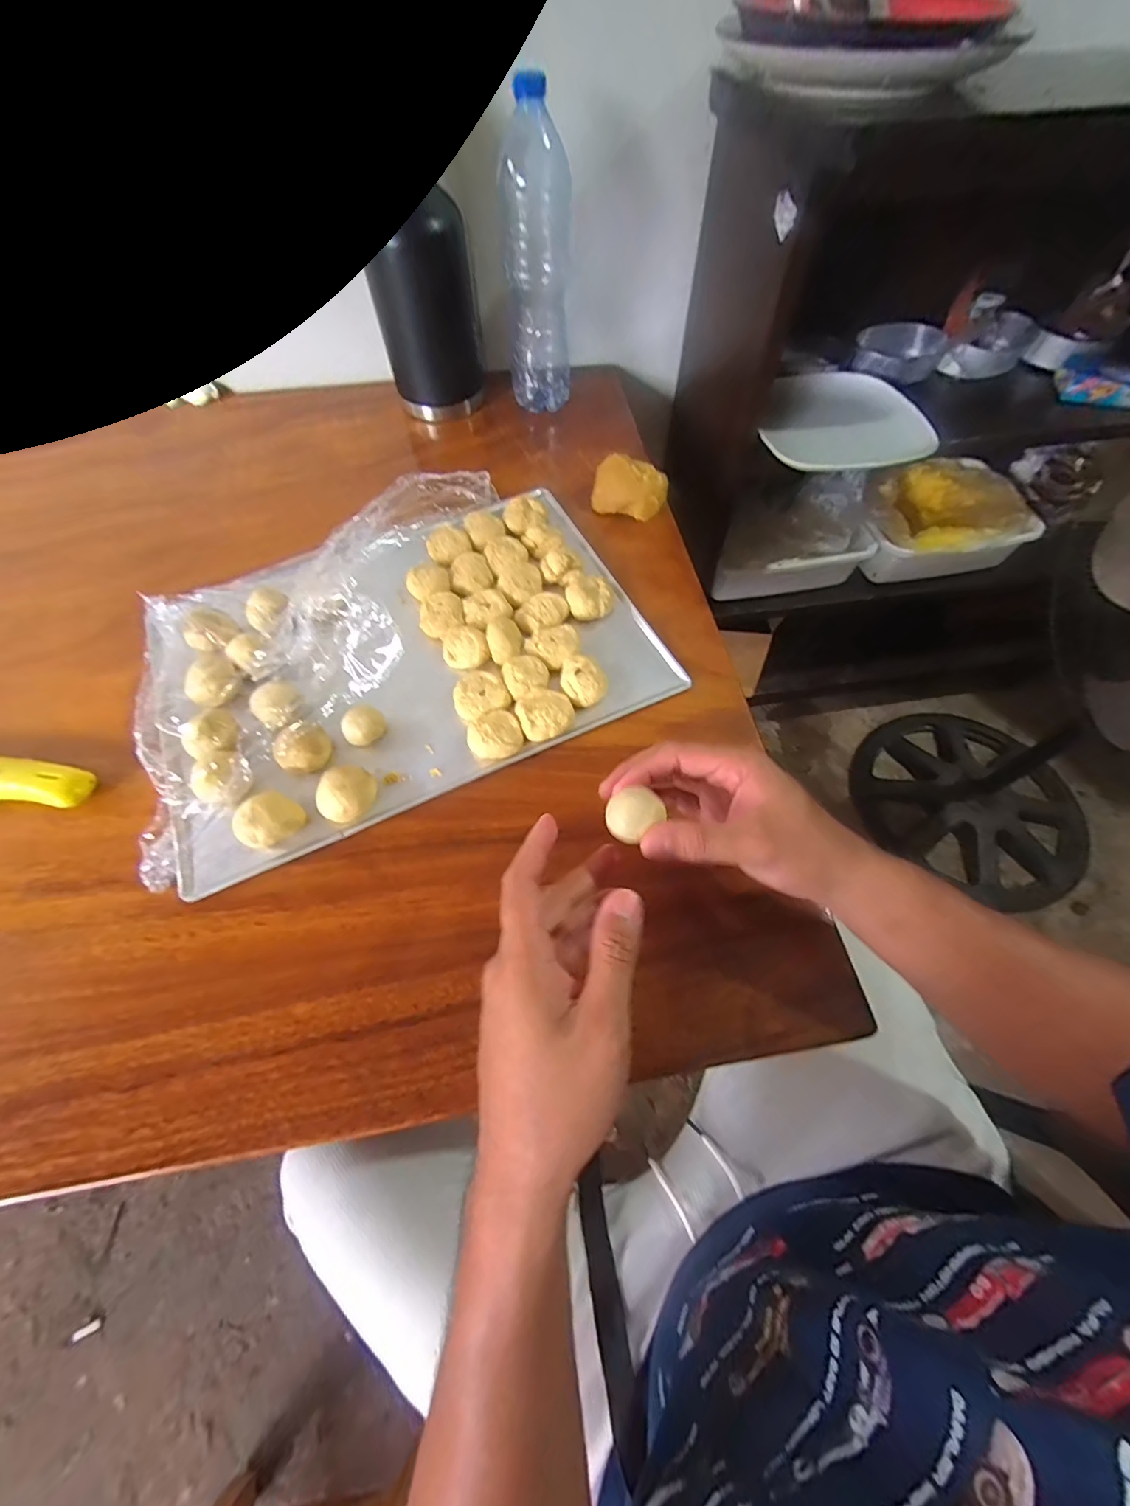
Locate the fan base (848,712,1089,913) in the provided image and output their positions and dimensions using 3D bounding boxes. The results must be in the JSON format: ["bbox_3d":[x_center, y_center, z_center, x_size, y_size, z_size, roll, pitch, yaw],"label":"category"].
[{"bbox_3d":[0.970,0.094,1.181,0.490,0.044,0.475,34,67,17],"label":"fan base"}]

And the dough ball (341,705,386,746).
[{"bbox_3d":[-0.175,-0.024,0.431,0.035,0.029,0.029,-31,66,-15],"label":"dough ball"}]

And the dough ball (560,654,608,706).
[{"bbox_3d":[0.018,-0.064,0.459,0.041,0.028,0.045,0,62,0],"label":"dough ball"}]

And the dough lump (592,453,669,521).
[{"bbox_3d":[0.075,-0.308,0.578,0.084,0.048,0.045,20,64,11],"label":"dough lump"}]

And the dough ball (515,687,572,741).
[{"bbox_3d":[-0.018,-0.035,0.445,0.048,0.020,0.049,0,62,0],"label":"dough ball"}]

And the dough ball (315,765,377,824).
[{"bbox_3d":[-0.176,0.033,0.401,0.037,0.030,0.045,25,65,13],"label":"dough ball"}]

